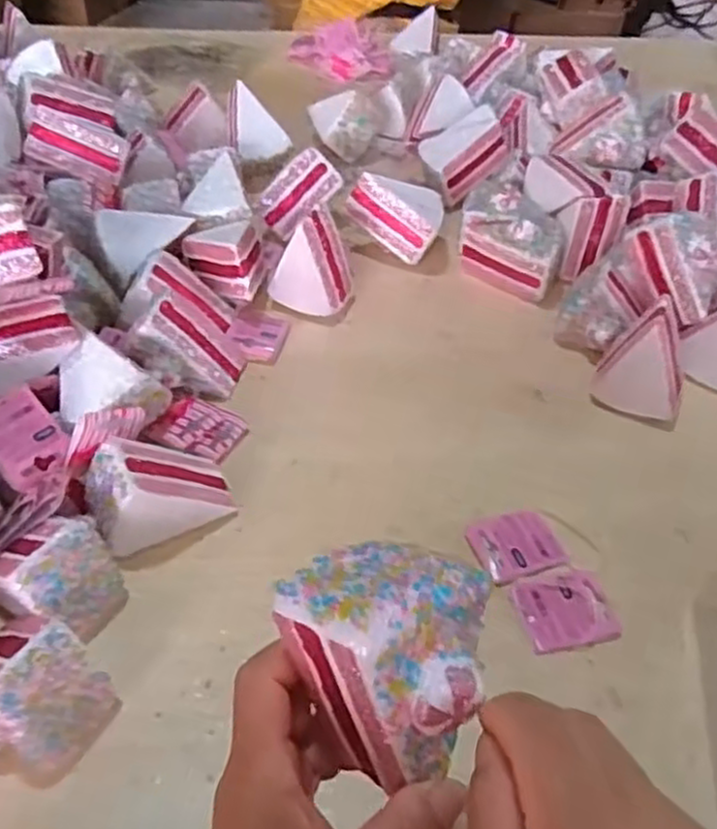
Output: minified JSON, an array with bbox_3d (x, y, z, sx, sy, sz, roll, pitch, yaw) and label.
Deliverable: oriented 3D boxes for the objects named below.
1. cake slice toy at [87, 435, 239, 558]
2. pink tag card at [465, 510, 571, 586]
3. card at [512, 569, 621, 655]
[{"bbox_3d":[-0.129,0.047,0.484,0.090,0.065,0.050,-26,55,-25],"label":"cake slice toy"},{"bbox_3d":[0.109,0.090,0.506,0.057,0.008,0.046,-14,56,-15],"label":"pink tag card"},{"bbox_3d":[0.133,0.124,0.478,0.059,0.010,0.051,-8,49,-12],"label":"card"}]

